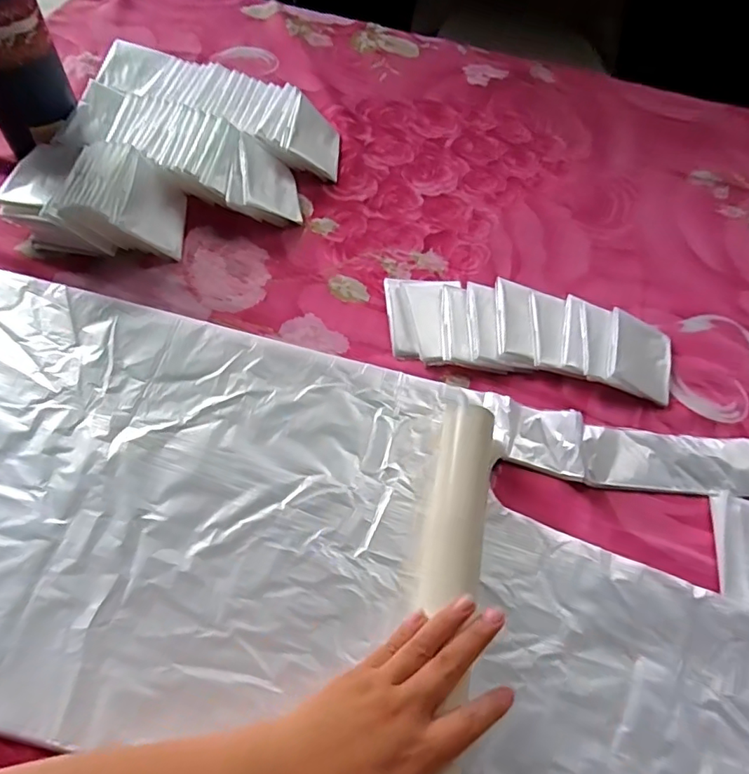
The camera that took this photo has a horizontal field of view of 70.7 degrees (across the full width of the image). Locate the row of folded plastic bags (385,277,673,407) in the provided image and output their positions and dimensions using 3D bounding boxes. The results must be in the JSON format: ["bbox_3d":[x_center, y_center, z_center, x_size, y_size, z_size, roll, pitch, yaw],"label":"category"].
[{"bbox_3d":[0.144,-0.050,0.490,0.264,0.017,0.096,11,59,4],"label":"row of folded plastic bags"}]

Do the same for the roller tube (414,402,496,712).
[{"bbox_3d":[0.041,0.171,0.327,0.041,0.038,0.358,11,59,4],"label":"roller tube"}]

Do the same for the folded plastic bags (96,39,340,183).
[{"bbox_3d":[-0.168,-0.310,0.592,0.277,0.056,0.101,16,58,2],"label":"folded plastic bags"}]

